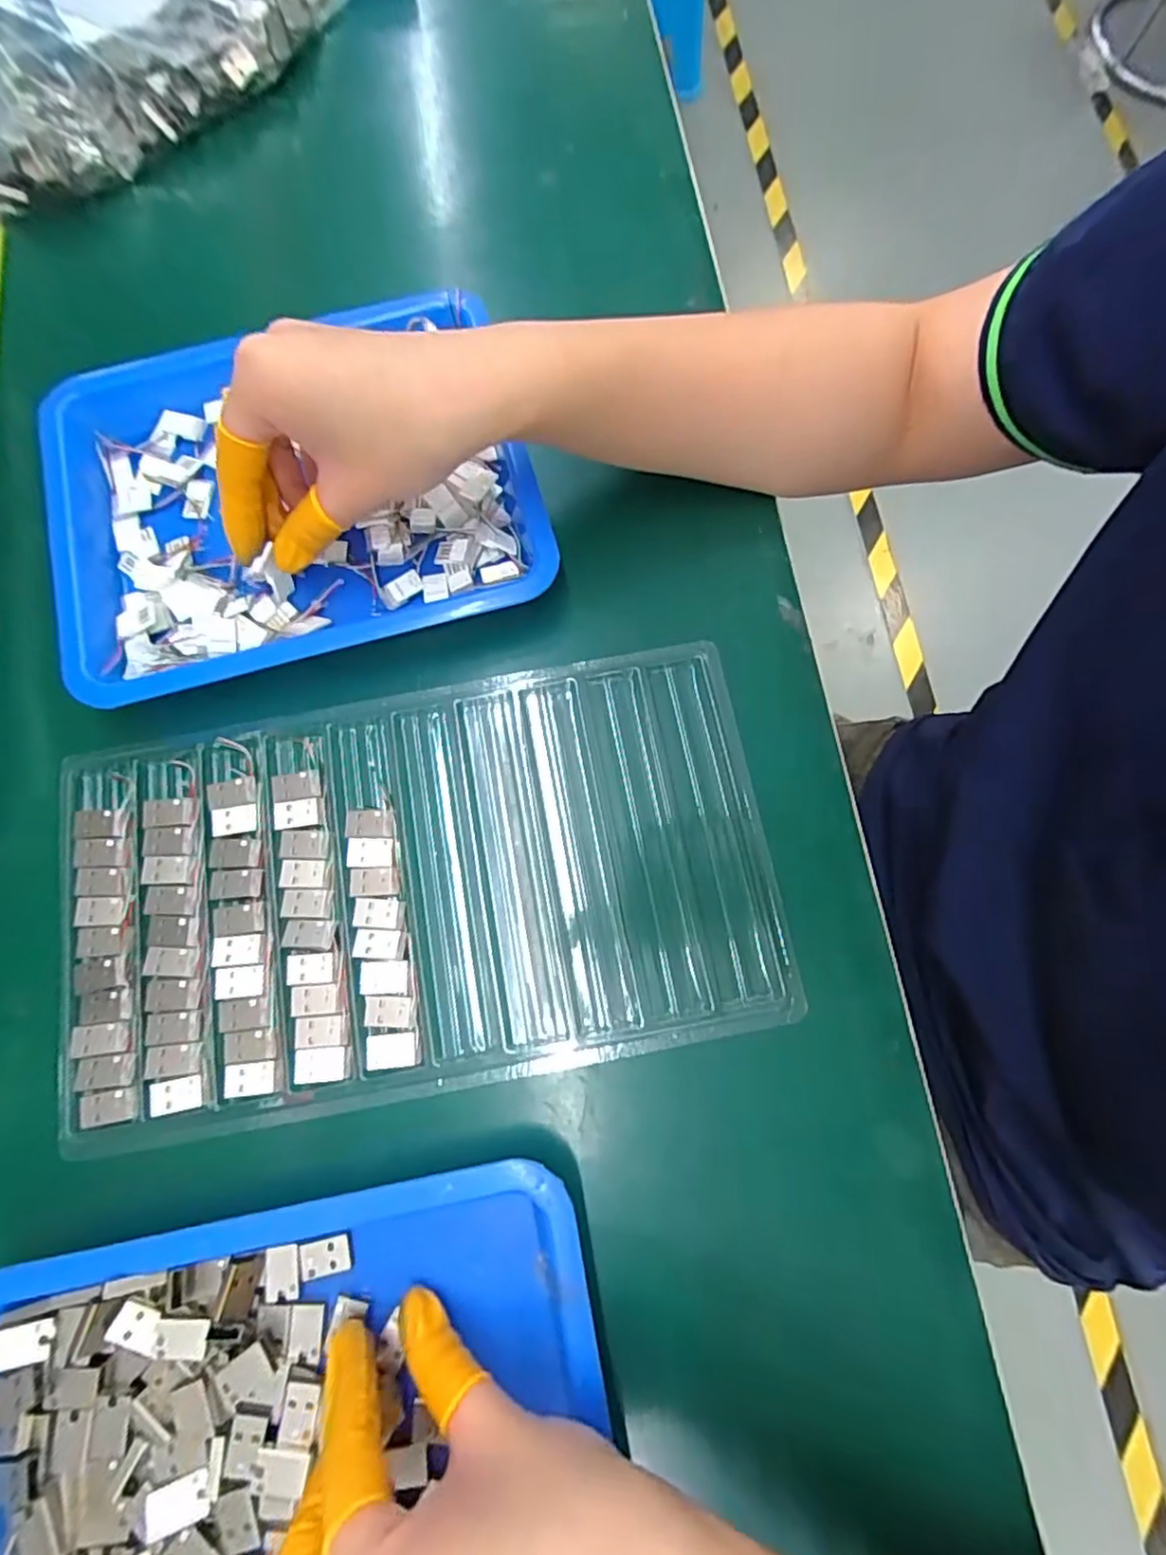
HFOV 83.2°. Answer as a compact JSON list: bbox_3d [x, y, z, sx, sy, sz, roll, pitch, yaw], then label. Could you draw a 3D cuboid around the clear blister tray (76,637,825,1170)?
[{"bbox_3d":[-0.067,0.043,0.274,0.291,0.013,0.158,-10,76,-5],"label":"clear blister tray"}]

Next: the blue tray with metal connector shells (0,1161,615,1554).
[{"bbox_3d":[-0.098,0.236,0.215,0.213,0.027,0.168,-10,76,-5],"label":"blue tray with metal connector shells"}]

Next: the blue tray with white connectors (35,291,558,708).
[{"bbox_3d":[-0.137,-0.130,0.305,0.222,0.033,0.170,-15,76,-6],"label":"blue tray with white connectors"}]

